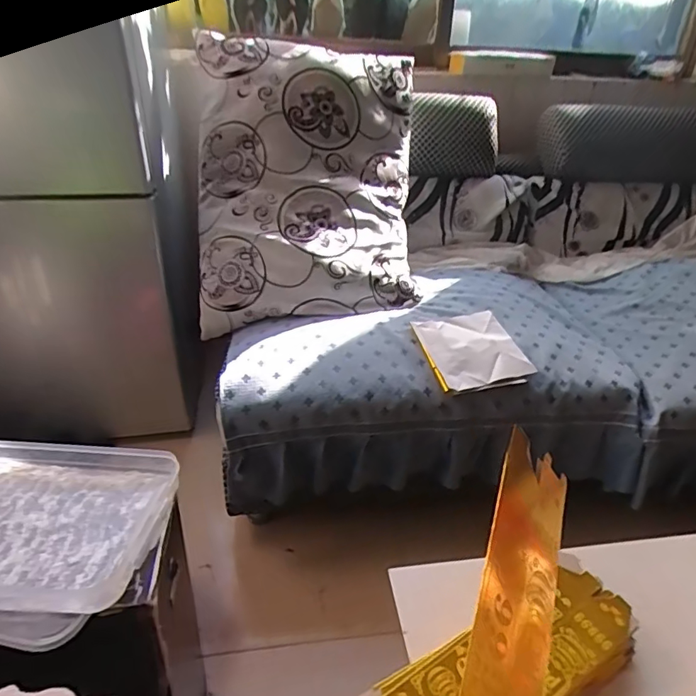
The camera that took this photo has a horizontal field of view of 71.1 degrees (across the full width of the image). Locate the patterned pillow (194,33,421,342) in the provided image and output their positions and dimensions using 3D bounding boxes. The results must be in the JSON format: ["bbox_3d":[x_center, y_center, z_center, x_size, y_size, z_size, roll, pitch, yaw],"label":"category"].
[{"bbox_3d":[-0.096,-0.430,1.257,0.549,0.772,0.156,1,-9,-11],"label":"patterned pillow"}]

